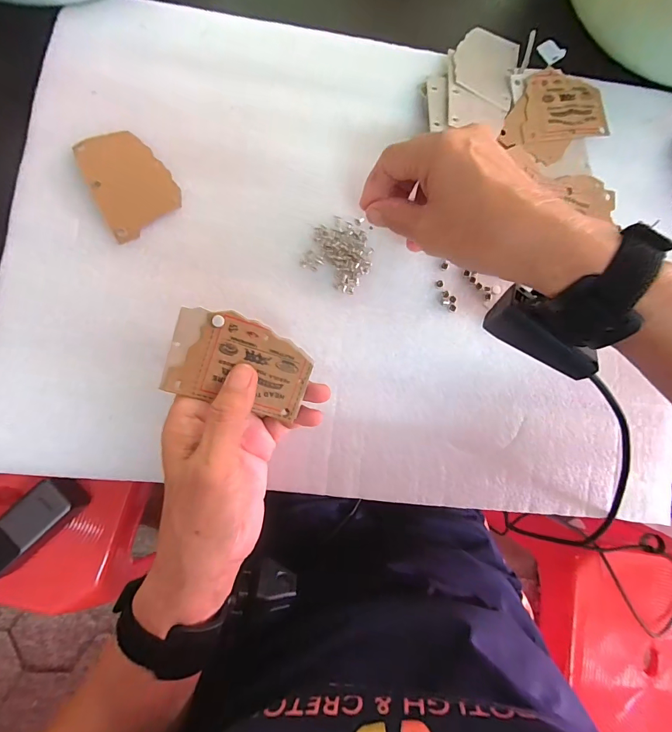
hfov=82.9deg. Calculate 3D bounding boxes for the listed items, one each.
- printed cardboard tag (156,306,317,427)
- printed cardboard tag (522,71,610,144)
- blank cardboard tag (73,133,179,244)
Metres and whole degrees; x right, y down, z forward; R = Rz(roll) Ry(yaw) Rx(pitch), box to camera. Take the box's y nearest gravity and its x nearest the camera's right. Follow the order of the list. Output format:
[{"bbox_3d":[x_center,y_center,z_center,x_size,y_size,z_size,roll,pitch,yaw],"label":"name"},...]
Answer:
[{"bbox_3d":[-0.057,-0.001,0.232,0.083,0.004,0.053,17,98,-17],"label":"printed cardboard tag"},{"bbox_3d":[0.188,-0.215,0.312,0.078,0.004,0.058,-7,84,-6],"label":"printed cardboard tag"},{"bbox_3d":[-0.150,-0.134,0.278,0.055,0.004,0.075,-26,93,-13],"label":"blank cardboard tag"}]

